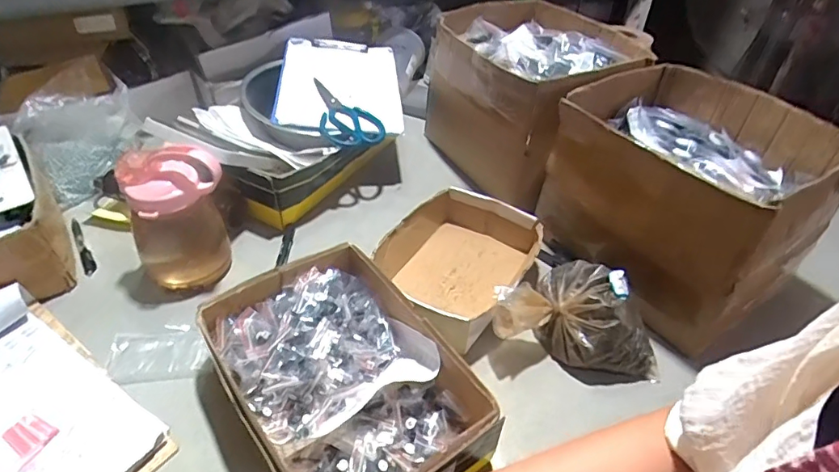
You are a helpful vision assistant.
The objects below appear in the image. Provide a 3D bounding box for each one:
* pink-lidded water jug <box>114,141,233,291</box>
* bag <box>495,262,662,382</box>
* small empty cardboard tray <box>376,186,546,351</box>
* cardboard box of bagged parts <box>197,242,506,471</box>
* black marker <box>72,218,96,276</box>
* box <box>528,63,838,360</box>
[{"bbox_3d":[-0.330,-0.025,0.687,0.097,0.197,0.108,32,49,29],"label":"pink-lidded water jug"},{"bbox_3d":[0.199,0.093,0.658,0.208,0.094,0.142,7,42,4],"label":"bag"},{"bbox_3d":[0.052,0.038,0.732,0.196,0.075,0.254,23,45,20],"label":"small empty cardboard tray"},{"bbox_3d":[-0.090,0.159,0.556,0.213,0.091,0.303,-25,49,-28],"label":"cardboard box of bagged parts"},{"bbox_3d":[-0.504,0.015,0.760,0.016,0.008,0.129,-24,48,-27],"label":"black marker"},{"bbox_3d":[0.372,-0.057,0.733,0.302,0.260,0.323,-27,50,-29],"label":"box"}]

